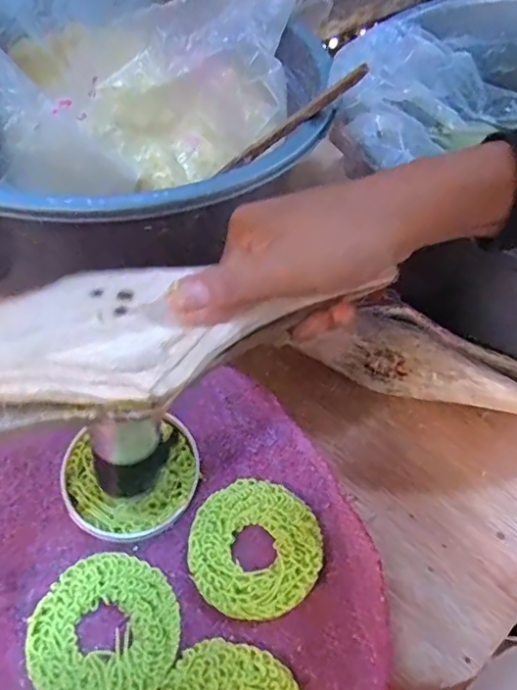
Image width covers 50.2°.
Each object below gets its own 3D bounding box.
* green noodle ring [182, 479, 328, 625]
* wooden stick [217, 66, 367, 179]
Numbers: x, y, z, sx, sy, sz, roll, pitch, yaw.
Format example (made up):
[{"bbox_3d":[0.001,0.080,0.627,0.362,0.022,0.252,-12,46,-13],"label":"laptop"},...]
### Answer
[{"bbox_3d":[-0.002,0.119,0.330,0.078,0.008,0.078,1,53,-1],"label":"green noodle ring"},{"bbox_3d":[0.025,-0.183,0.463,0.151,0.011,0.013,-25,45,32],"label":"wooden stick"}]

